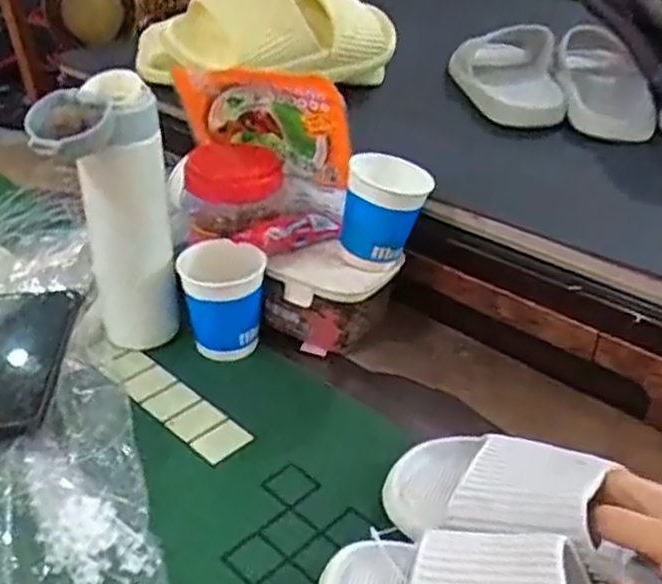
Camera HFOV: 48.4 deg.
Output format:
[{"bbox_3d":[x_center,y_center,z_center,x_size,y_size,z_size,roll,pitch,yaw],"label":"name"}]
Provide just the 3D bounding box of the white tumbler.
[{"bbox_3d":[-0.167,-0.043,0.567,0.088,0.220,0.093,-7,33,-14],"label":"white tumbler"}]

